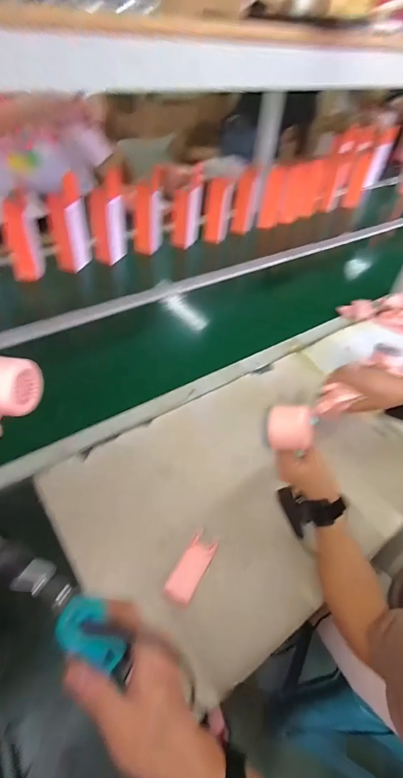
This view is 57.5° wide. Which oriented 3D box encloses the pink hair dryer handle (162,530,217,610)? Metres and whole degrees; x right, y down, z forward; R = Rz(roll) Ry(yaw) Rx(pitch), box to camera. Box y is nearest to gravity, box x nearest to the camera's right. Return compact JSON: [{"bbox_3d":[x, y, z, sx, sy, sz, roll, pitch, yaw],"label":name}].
[{"bbox_3d":[-0.013,0.255,0.532,0.041,0.020,0.108,24,50,14],"label":"pink hair dryer handle"}]

